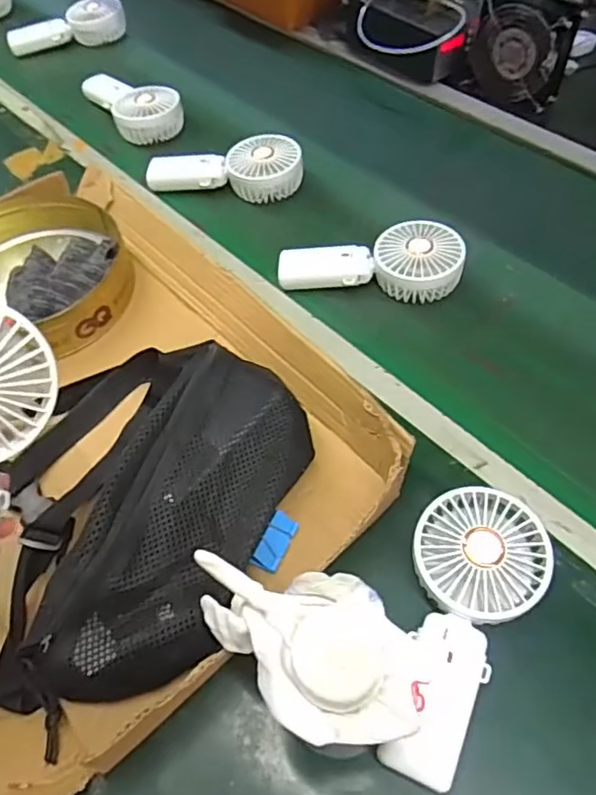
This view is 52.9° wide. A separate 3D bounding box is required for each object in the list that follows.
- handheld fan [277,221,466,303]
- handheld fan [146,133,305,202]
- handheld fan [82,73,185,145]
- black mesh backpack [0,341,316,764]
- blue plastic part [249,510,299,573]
[{"bbox_3d":[0.075,-0.142,0.612,0.184,0.040,0.078,5,56,8],"label":"handheld fan"},{"bbox_3d":[-0.087,-0.273,0.721,0.185,0.051,0.069,4,53,8],"label":"handheld fan"},{"bbox_3d":[-0.235,-0.396,0.807,0.169,0.037,0.082,31,61,21],"label":"handheld fan"},{"bbox_3d":[-0.139,0.078,0.438,0.238,0.076,0.292,16,55,16],"label":"black mesh backpack"},{"bbox_3d":[-0.018,0.108,0.446,0.022,0.010,0.045,37,60,-9],"label":"blue plastic part"}]

